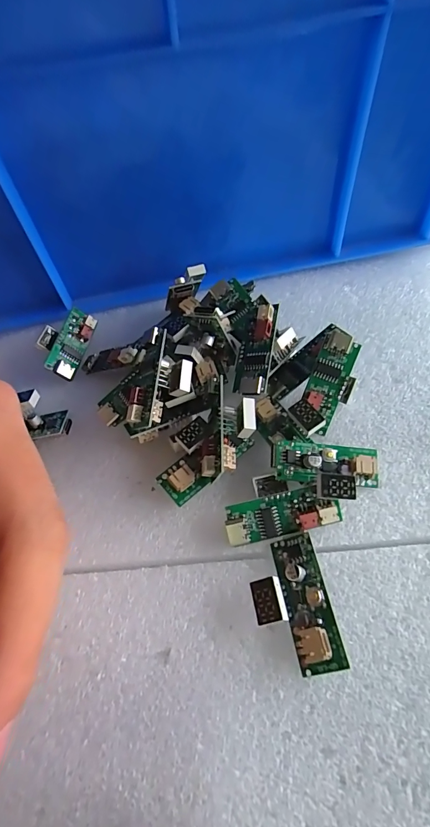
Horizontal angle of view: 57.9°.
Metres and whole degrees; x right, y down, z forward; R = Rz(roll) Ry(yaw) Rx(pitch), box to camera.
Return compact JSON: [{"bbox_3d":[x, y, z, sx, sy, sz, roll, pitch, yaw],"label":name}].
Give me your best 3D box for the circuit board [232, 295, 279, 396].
[{"bbox_3d":[0.016,-0.026,0.153,0.013,0.007,0.039,9,79,10],"label":"circuit board"}]

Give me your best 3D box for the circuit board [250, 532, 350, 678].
[{"bbox_3d":[0.023,0.057,0.117,0.022,0.010,0.037,-10,57,-2],"label":"circuit board"}]

